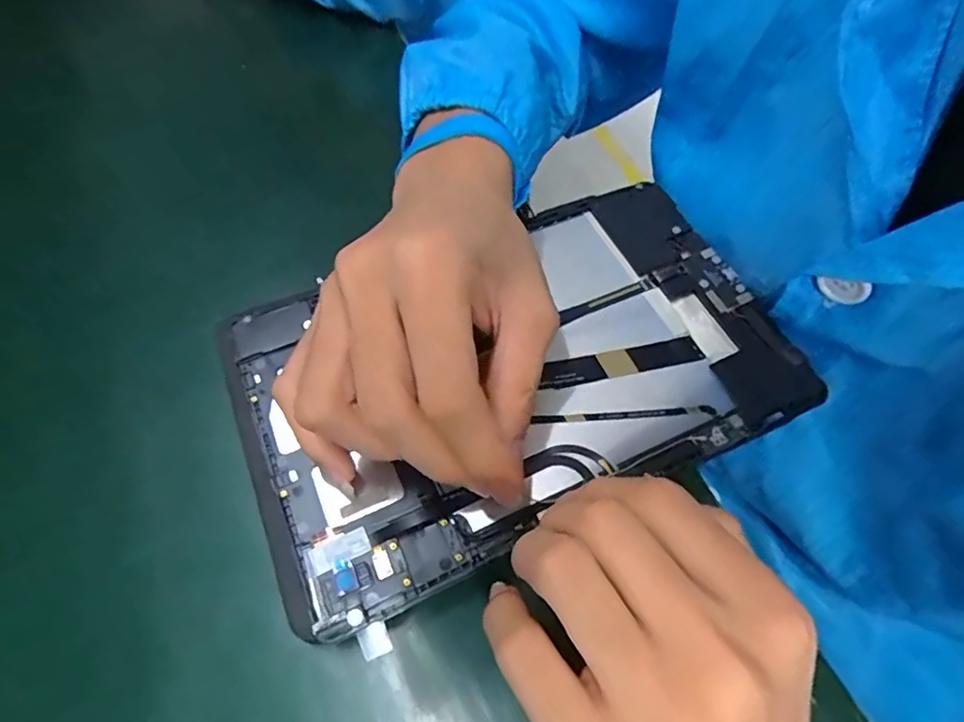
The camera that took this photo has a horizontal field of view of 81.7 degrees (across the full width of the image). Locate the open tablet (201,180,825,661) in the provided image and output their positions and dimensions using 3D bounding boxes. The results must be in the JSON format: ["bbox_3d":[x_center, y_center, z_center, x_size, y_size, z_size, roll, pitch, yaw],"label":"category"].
[{"bbox_3d":[0.015,0.002,0.260,0.246,0.011,0.150,-22,65,-12],"label":"open tablet"}]

